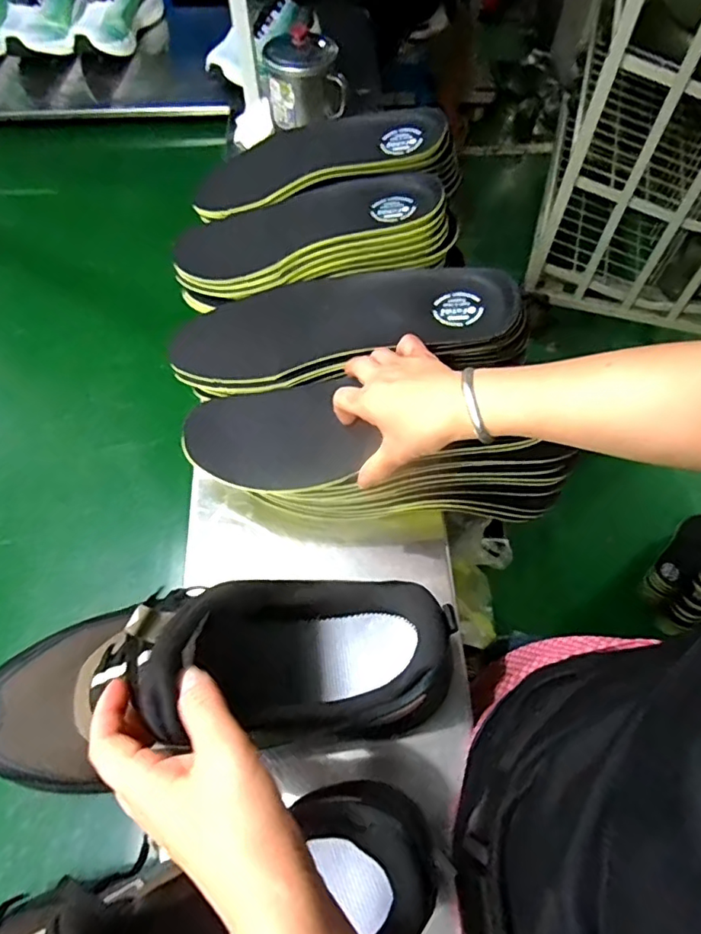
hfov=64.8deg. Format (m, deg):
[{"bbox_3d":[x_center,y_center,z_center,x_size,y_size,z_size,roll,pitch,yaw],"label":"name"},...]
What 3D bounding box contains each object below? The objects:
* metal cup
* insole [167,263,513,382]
[{"bbox_3d":[-0.065,-0.531,0.754,0.099,0.086,0.100,0,61,0],"label":"metal cup"},{"bbox_3d":[-0.016,-0.132,0.502,0.313,0.017,0.080,-7,82,13],"label":"insole"}]

